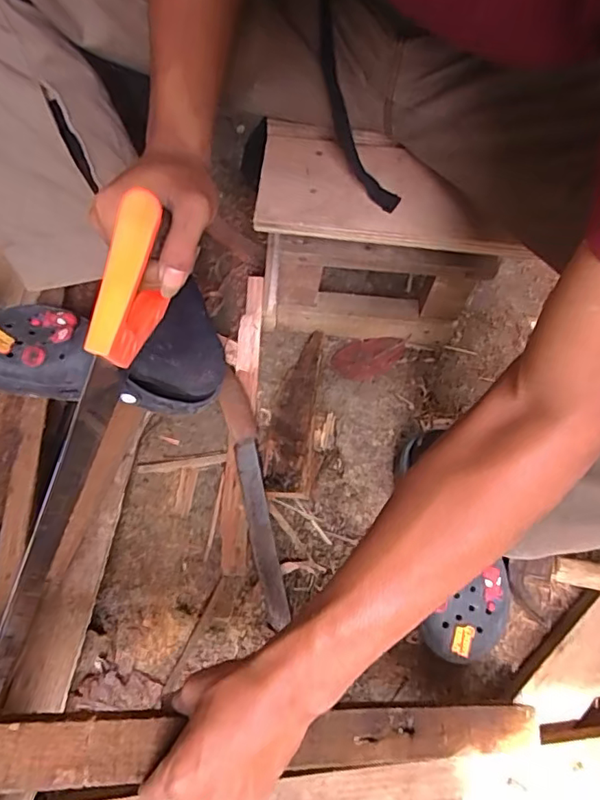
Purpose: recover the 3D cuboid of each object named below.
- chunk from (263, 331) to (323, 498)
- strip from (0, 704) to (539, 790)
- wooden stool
[{"bbox_3d":[-0.011,0.018,0.690,0.062,0.031,0.218,5,69,1],"label":"chunk"},{"bbox_3d":[-0.035,0.253,0.388,0.538,0.009,0.039,12,67,-21],"label":"strip"},{"bbox_3d":[0.084,-0.172,0.624,0.250,0.247,0.127,6,69,1],"label":"wooden stool"}]

